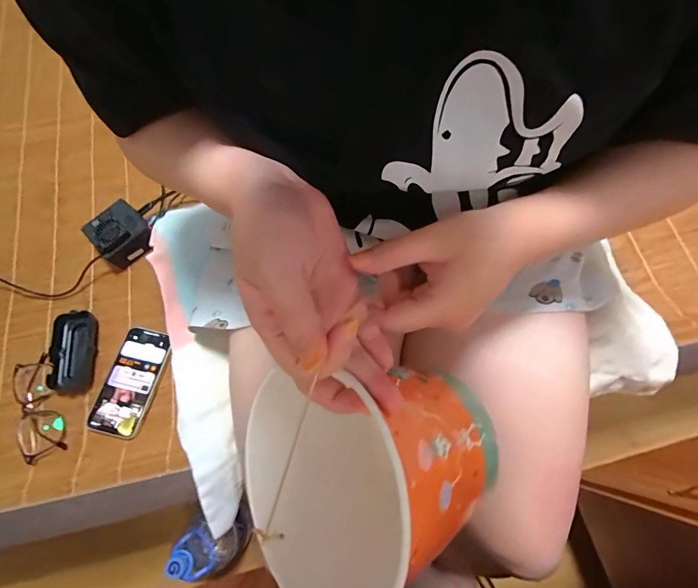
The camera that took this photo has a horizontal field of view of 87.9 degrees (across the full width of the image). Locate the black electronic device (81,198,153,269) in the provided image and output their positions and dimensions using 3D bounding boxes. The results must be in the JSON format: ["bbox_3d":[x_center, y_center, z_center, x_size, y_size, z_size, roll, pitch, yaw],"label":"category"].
[{"bbox_3d":[-0.358,-0.094,0.576,0.078,0.058,0.071,-41,74,-11],"label":"black electronic device"}]

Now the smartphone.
[{"bbox_3d":[-0.315,0.123,0.521,0.079,0.011,0.150,13,70,5],"label":"smartphone"}]

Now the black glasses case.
[{"bbox_3d":[-0.409,0.085,0.530,0.060,0.026,0.114,-6,69,-3],"label":"black glasses case"}]

